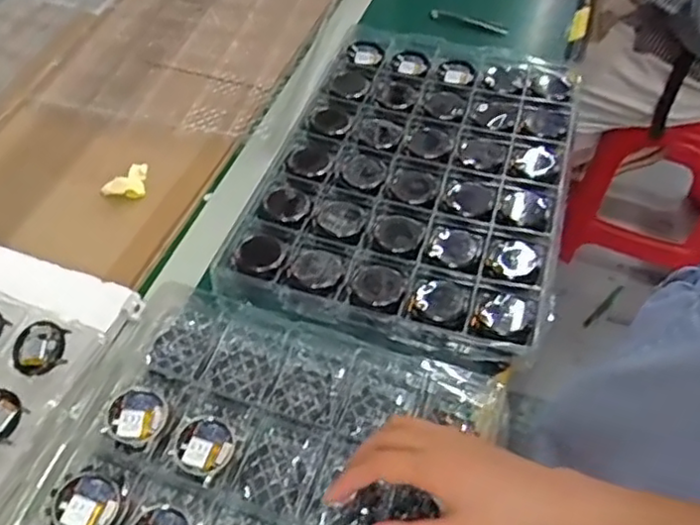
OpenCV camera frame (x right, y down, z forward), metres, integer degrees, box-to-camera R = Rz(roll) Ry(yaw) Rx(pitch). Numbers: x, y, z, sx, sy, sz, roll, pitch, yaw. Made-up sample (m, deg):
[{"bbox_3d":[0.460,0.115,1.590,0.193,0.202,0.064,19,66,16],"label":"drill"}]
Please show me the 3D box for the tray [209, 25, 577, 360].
[{"bbox_3d":[0.071,-0.106,0.709,0.298,0.022,0.424,13,53,11],"label":"tray"}]

